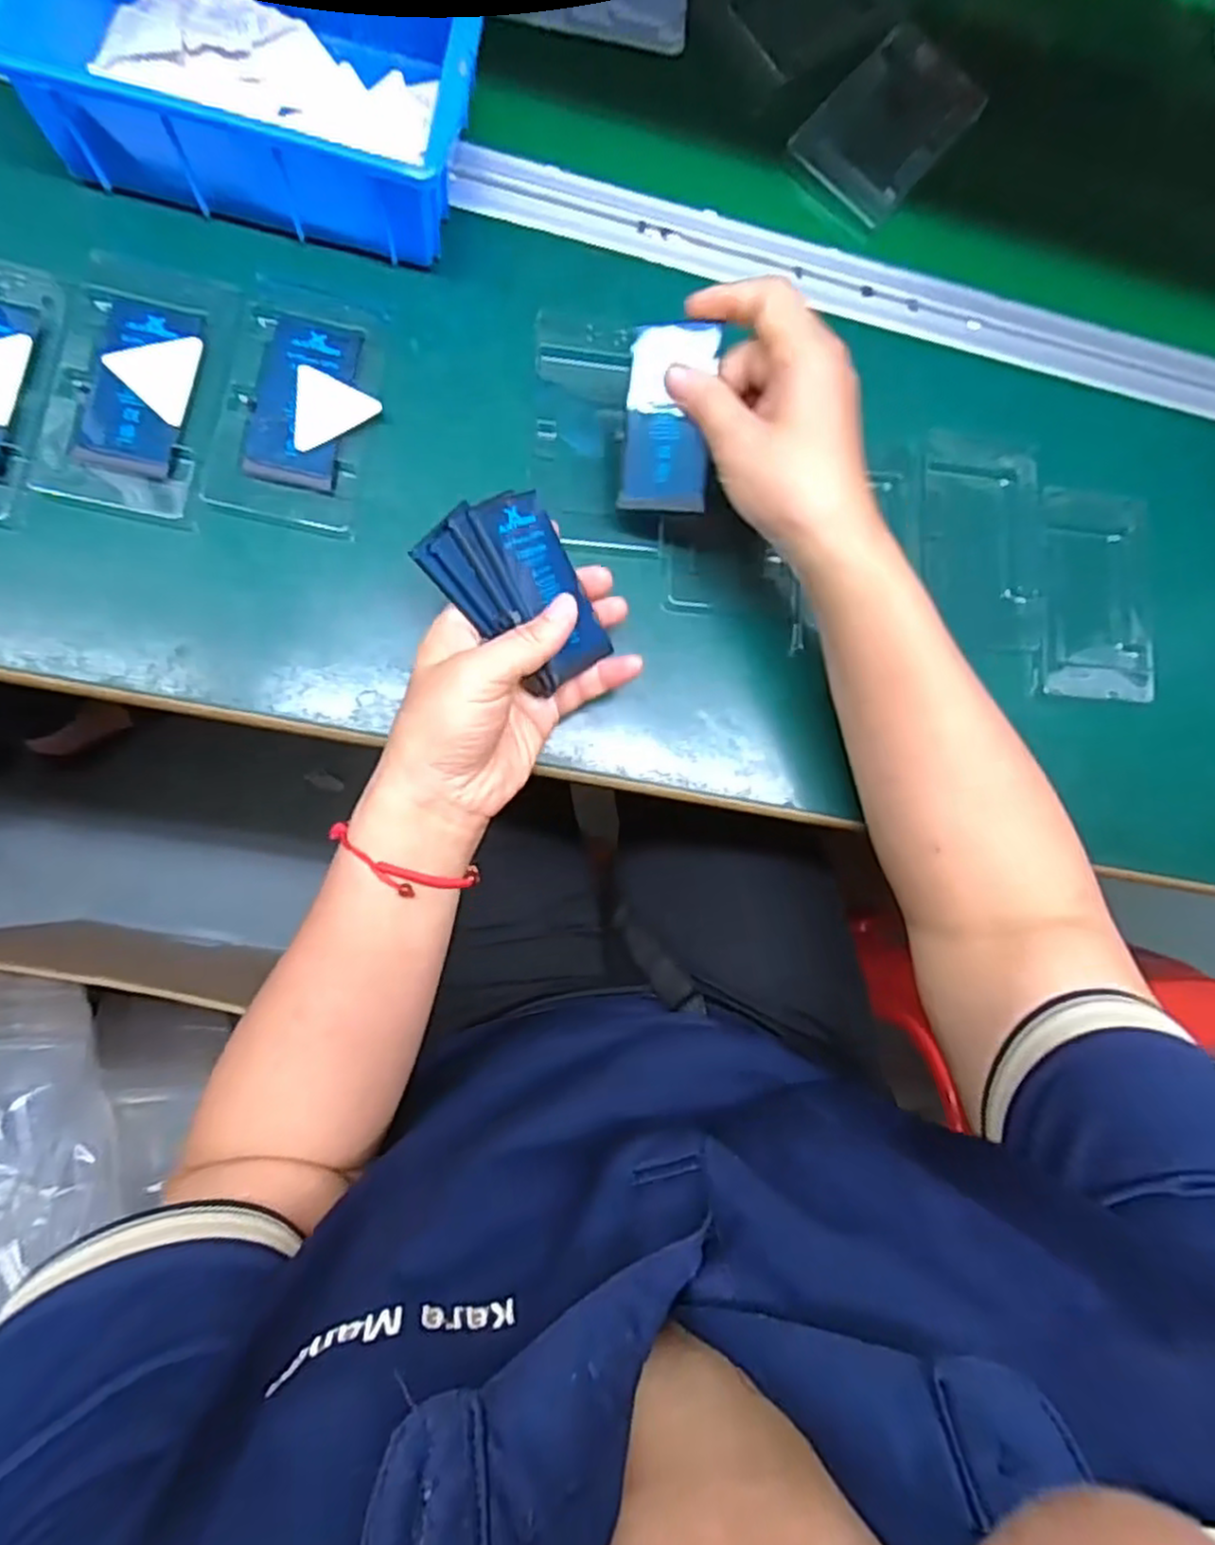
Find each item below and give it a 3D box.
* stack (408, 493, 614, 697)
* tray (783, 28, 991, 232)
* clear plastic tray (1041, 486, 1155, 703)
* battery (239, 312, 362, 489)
[{"bbox_3d":[-0.039,-0.082,0.340,0.068,0.011,0.087,-36,105,-28],"label":"stack"},{"bbox_3d":[0.170,-0.393,0.447,0.072,0.015,0.117,43,81,-5],"label":"tray"},{"bbox_3d":[0.295,-0.108,0.441,0.072,0.014,0.131,3,86,-9],"label":"clear plastic tray"},{"bbox_3d":[-0.155,-0.189,0.375,0.043,0.004,0.086,9,85,-9],"label":"battery"}]

